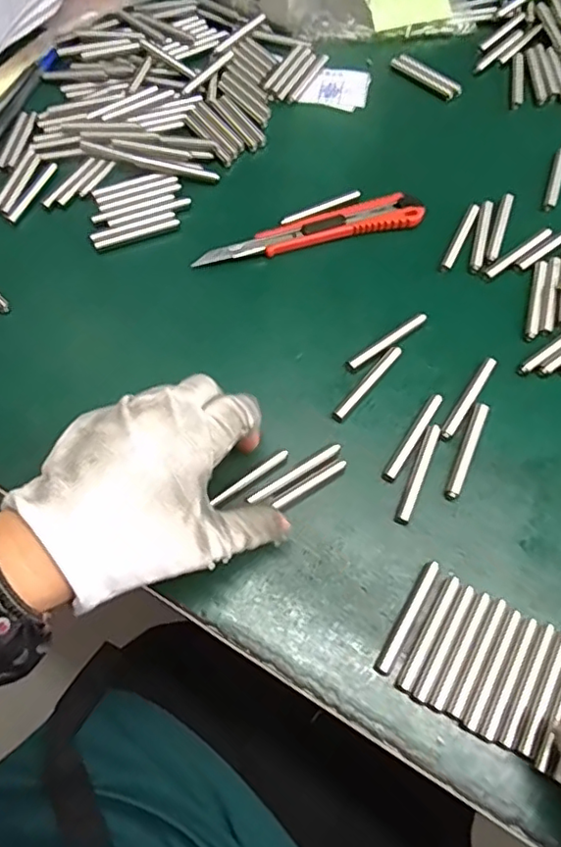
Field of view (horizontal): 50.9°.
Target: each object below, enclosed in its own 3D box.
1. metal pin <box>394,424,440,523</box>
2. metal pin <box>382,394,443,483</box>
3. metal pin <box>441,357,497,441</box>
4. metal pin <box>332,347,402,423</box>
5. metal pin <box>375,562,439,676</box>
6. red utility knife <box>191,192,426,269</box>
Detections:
[{"bbox_3d":[0.075,0.026,0.316,0.007,0.004,0.059,21,68,12],"label":"metal pin"},{"bbox_3d":[0.074,0.007,0.326,0.007,0.004,0.059,31,70,16],"label":"metal pin"},{"bbox_3d":[0.107,-0.015,0.334,0.007,0.004,0.060,31,70,16],"label":"metal pin"},{"bbox_3d":[0.051,-0.024,0.342,0.007,0.004,0.059,37,72,18],"label":"metal pin"},{"bbox_3d":[0.062,0.093,0.285,0.007,0.005,0.058,28,69,15],"label":"metal pin"},{"bbox_3d":[0.019,-0.129,0.390,0.149,0.009,0.025,-12,65,-3],"label":"red utility knife"}]

